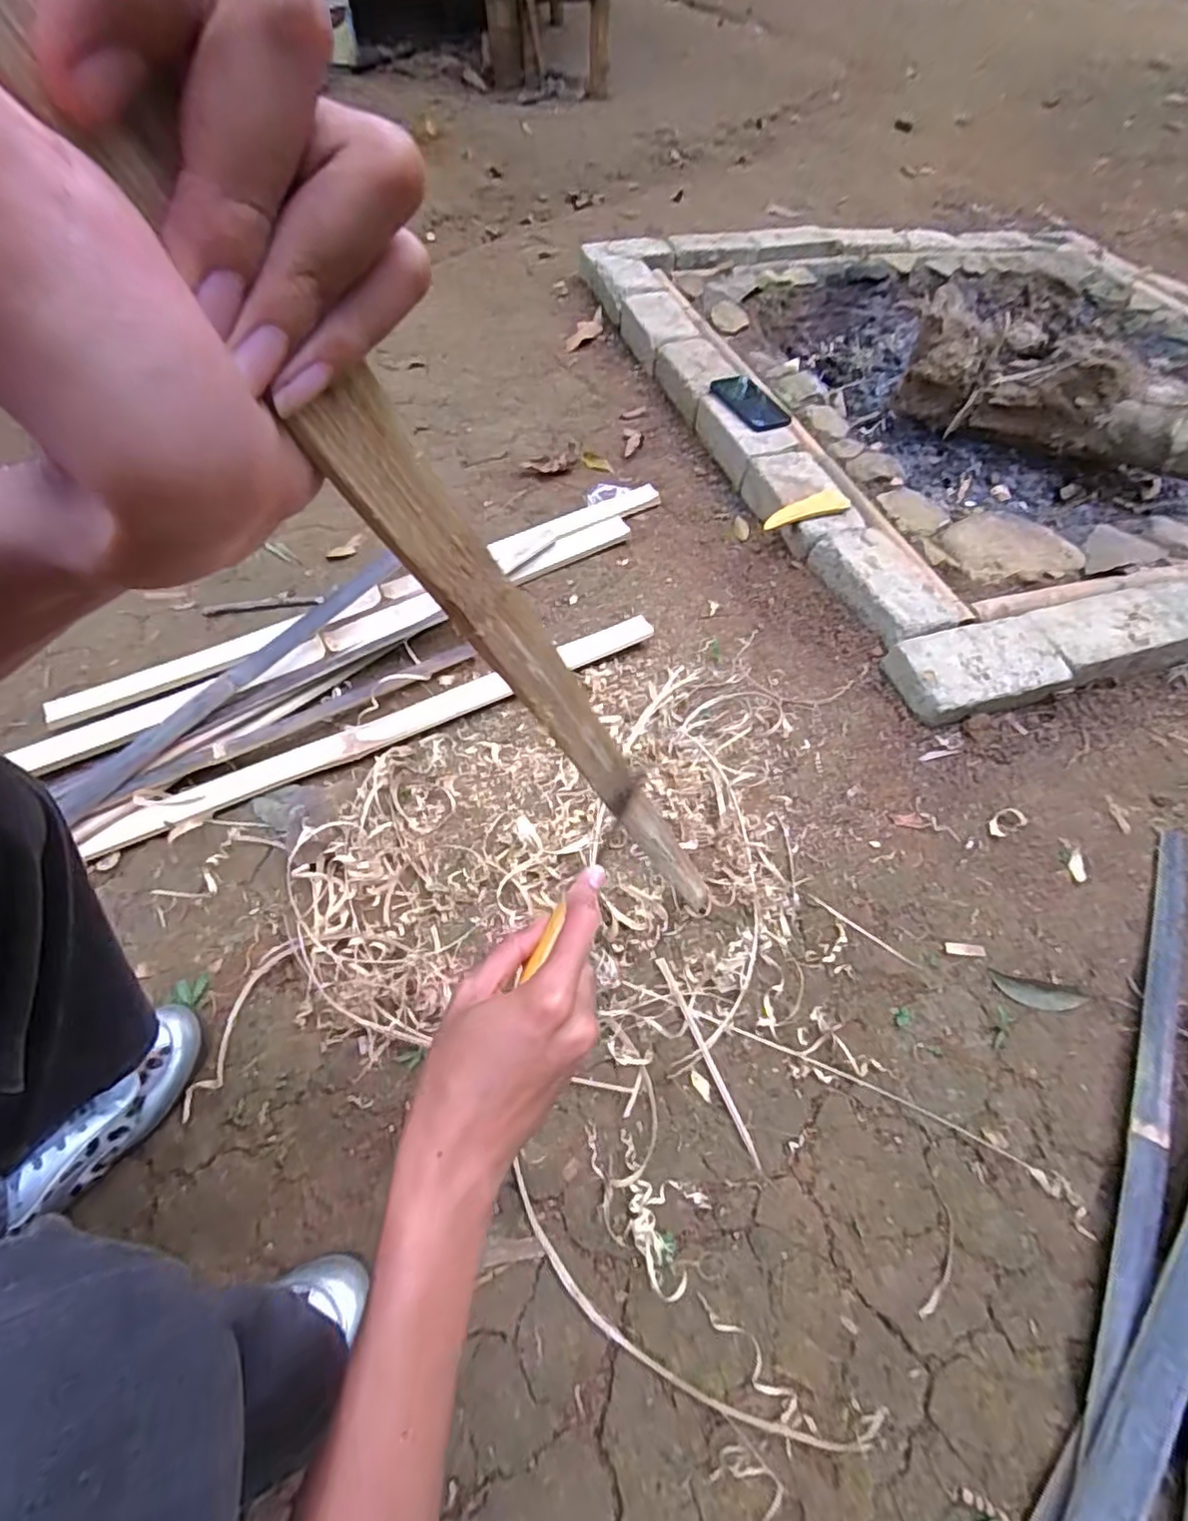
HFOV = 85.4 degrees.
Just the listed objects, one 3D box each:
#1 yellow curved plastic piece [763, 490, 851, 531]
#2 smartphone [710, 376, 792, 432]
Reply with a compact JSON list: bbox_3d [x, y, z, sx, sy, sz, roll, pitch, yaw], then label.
[{"bbox_3d":[0.307,-0.363,0.936,0.134,0.017,0.040,-19,60,-14],"label":"yellow curved plastic piece"},{"bbox_3d":[0.275,-0.630,1.136,0.076,0.009,0.182,-22,58,-5],"label":"smartphone"}]

